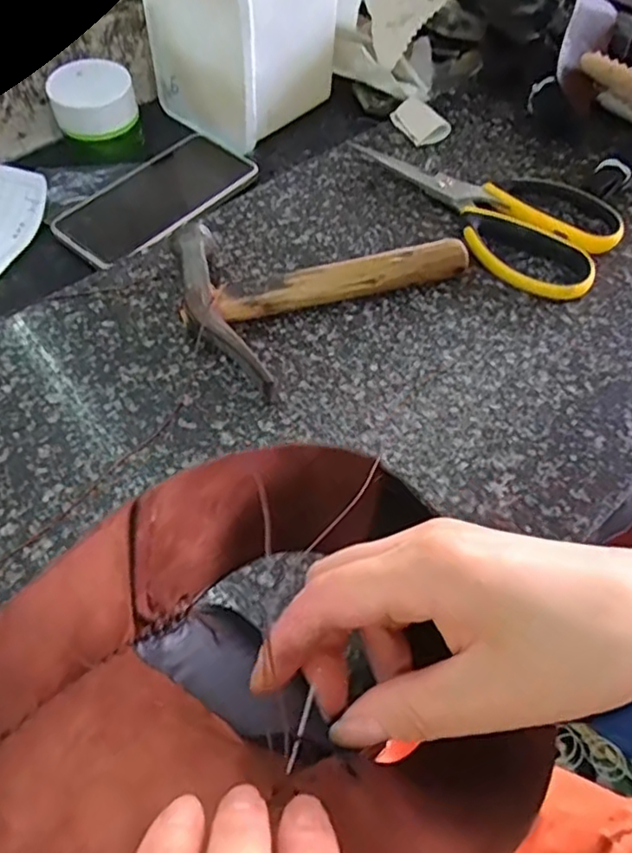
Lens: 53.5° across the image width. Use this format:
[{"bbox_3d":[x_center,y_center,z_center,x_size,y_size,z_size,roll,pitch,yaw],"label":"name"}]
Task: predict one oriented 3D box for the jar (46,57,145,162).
[{"bbox_3d":[-0.180,-0.261,0.518,0.063,0.053,0.056,-20,60,-11],"label":"jar"}]

